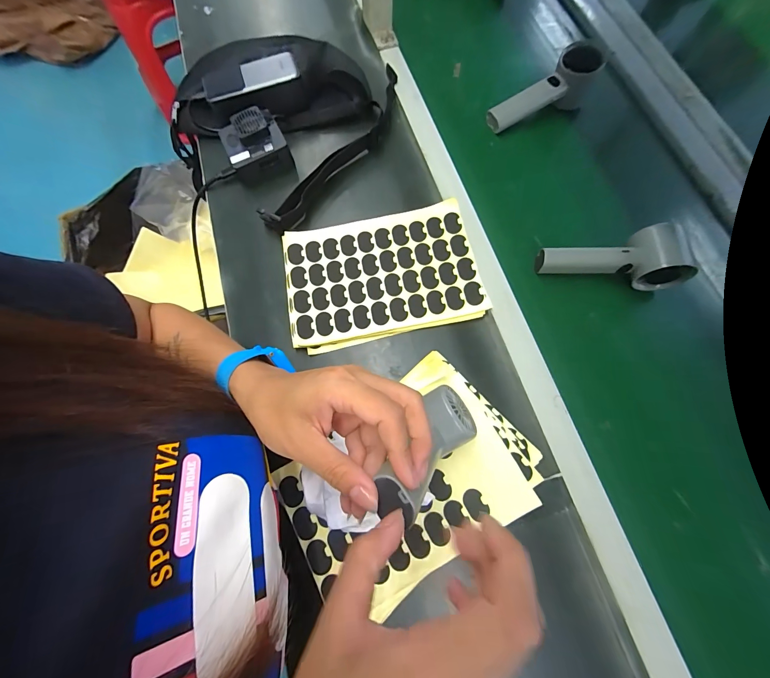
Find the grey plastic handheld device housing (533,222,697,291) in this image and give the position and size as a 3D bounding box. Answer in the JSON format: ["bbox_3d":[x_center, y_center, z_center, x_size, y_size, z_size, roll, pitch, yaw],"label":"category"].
[{"bbox_3d":[0.258,-0.096,0.370,0.156,0.052,0.051,4,72,4],"label":"grey plastic handheld device housing"}]

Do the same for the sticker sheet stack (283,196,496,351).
[{"bbox_3d":[-0.007,-0.077,0.392,0.223,0.020,0.154,-12,73,-2],"label":"sticker sheet stack"}]

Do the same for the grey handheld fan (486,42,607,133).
[{"bbox_3d":[0.218,-0.335,0.443,0.151,0.058,0.054,-30,73,-7],"label":"grey handheld fan"}]

